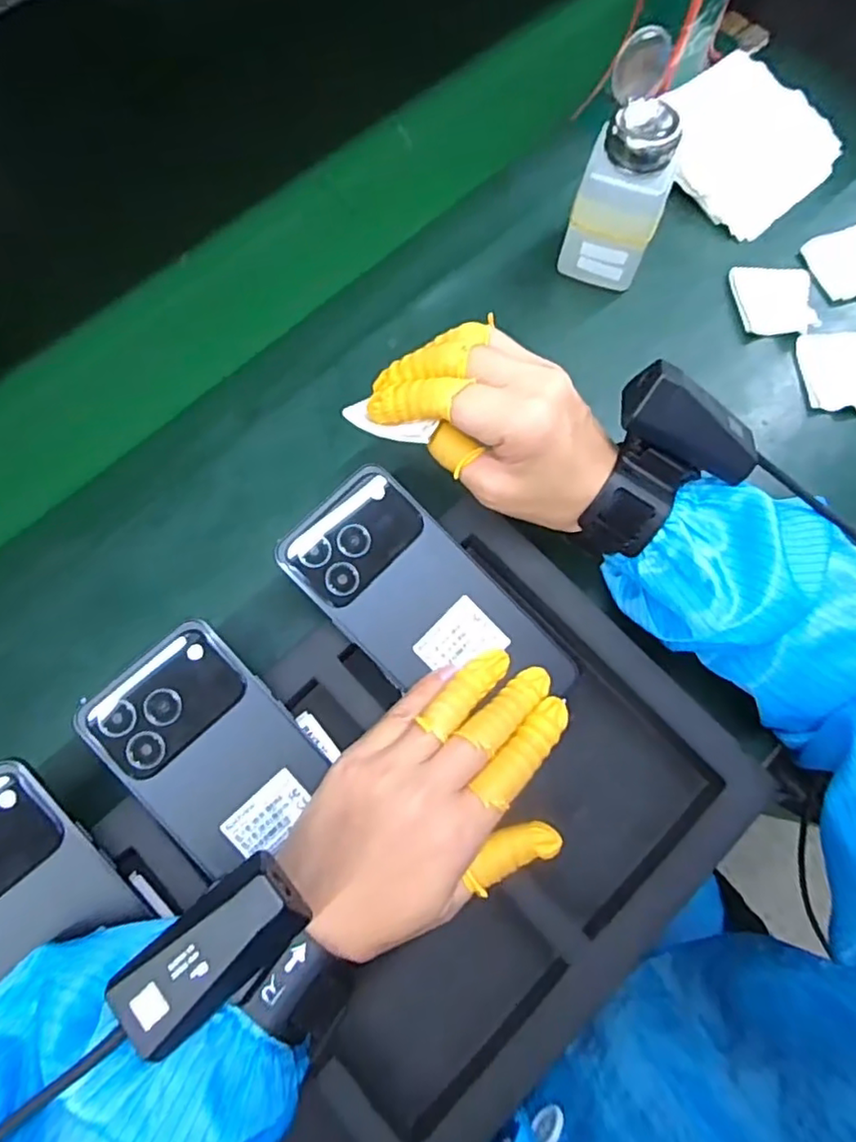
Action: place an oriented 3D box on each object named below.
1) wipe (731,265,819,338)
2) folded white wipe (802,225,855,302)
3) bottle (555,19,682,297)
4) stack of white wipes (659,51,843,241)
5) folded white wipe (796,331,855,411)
[{"bbox_3d":[0.238,-0.187,0.446,0.051,0.008,0.051,0,72,-1],"label":"wipe"},{"bbox_3d":[0.298,-0.219,0.458,0.058,0.008,0.049,-21,74,-7],"label":"folded white wipe"},{"bbox_3d":[0.119,-0.233,0.394,0.054,0.140,0.045,22,73,6],"label":"bottle"},{"bbox_3d":[0.227,-0.311,0.473,0.115,0.034,0.113,-39,77,-12],"label":"stack of white wipes"},{"bbox_3d":[0.278,-0.133,0.433,0.055,0.004,0.059,-2,72,-1],"label":"folded white wipe"}]

